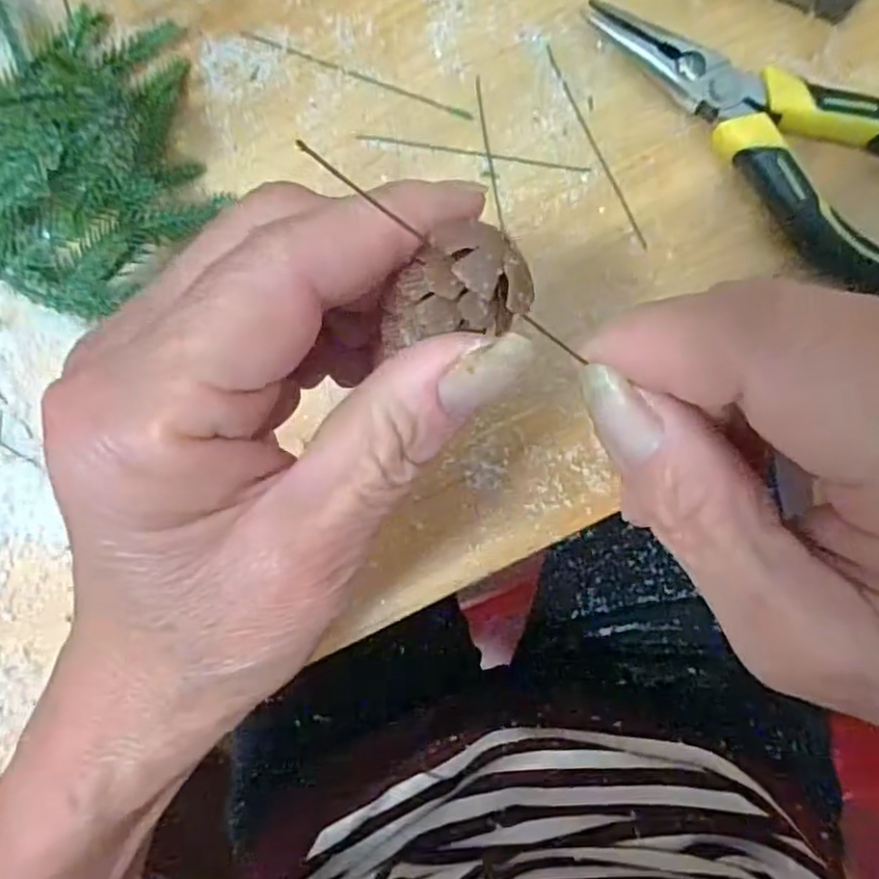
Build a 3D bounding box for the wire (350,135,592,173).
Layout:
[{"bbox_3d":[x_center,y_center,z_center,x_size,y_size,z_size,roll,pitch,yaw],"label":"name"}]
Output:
[{"bbox_3d":[0.013,-0.111,0.253,0.090,0.004,0.004,10,88,5],"label":"wire"}]

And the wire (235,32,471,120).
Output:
[{"bbox_3d":[-0.033,-0.145,0.259,0.100,0.004,0.004,23,89,5],"label":"wire"}]

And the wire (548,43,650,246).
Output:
[{"bbox_3d":[0.060,-0.112,0.250,0.004,0.004,0.087,-24,86,3],"label":"wire"}]

